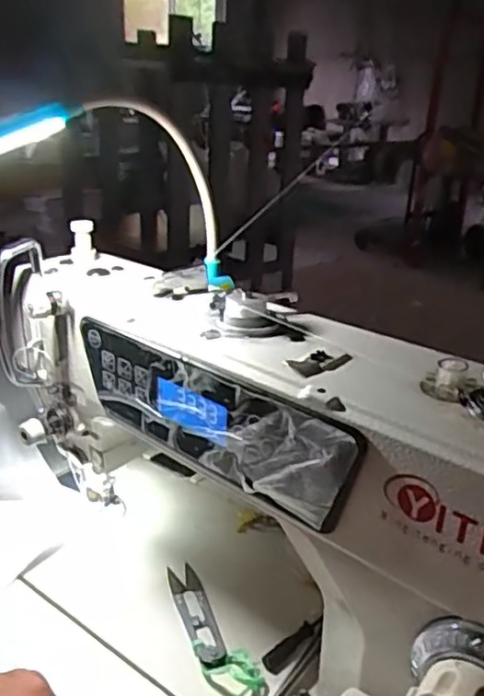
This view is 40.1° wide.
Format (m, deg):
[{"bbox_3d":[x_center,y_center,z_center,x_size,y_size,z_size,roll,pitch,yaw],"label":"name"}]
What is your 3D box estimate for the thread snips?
[{"bbox_3d":[-0.033,0.191,0.479,0.022,0.012,0.106,-6,23,-18],"label":"thread snips"}]

